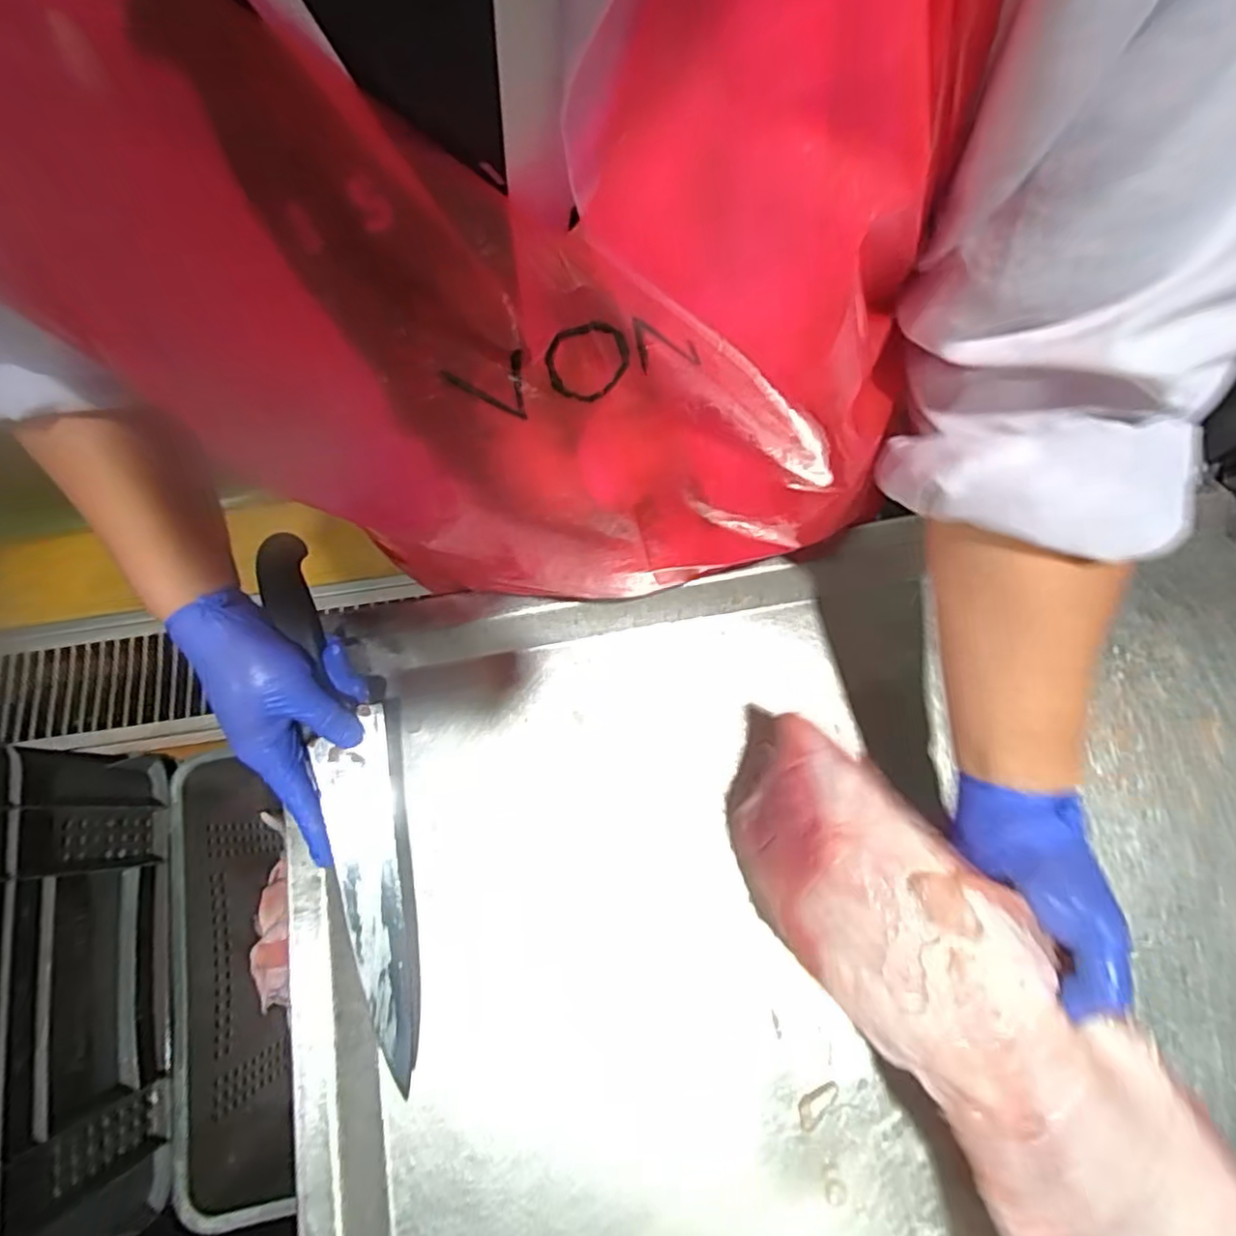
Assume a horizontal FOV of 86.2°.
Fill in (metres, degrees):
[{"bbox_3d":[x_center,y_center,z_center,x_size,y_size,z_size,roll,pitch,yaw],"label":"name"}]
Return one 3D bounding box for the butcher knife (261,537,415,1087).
[{"bbox_3d":[-0.172,0.114,0.435,0.048,0.020,0.348,-16,85,-5],"label":"butcher knife"}]

